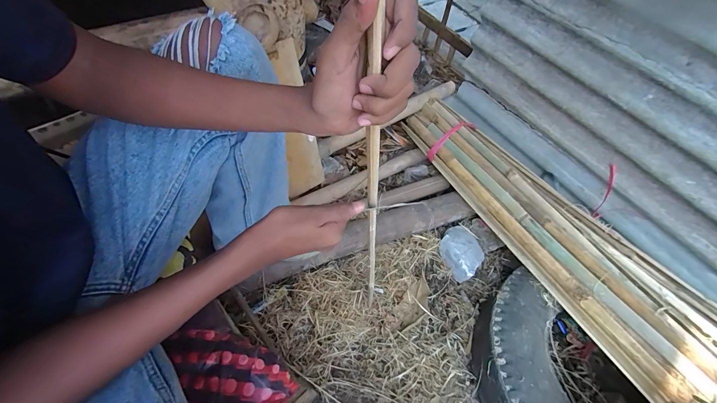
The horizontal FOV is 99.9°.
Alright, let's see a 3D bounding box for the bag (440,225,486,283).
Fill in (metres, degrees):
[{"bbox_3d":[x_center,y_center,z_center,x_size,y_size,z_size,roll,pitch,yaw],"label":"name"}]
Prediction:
[{"bbox_3d":[0.281,0.136,0.826,0.116,0.042,0.126,40,64,18],"label":"bag"}]

